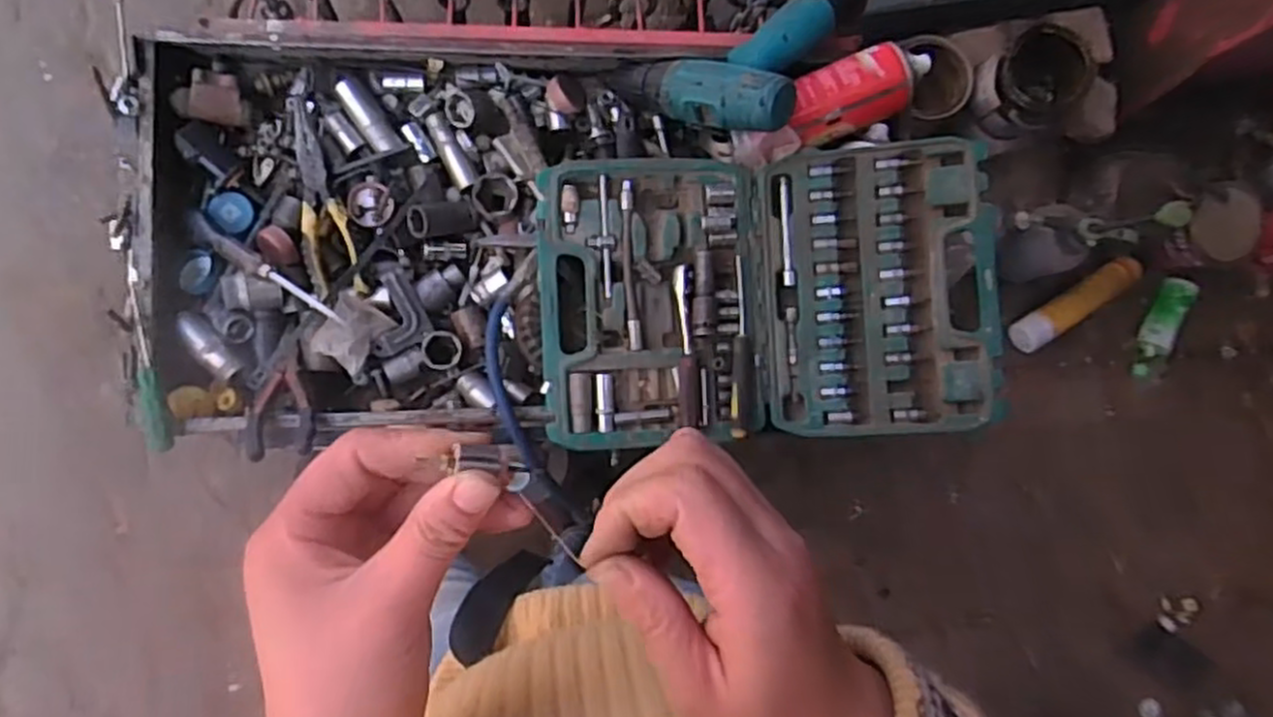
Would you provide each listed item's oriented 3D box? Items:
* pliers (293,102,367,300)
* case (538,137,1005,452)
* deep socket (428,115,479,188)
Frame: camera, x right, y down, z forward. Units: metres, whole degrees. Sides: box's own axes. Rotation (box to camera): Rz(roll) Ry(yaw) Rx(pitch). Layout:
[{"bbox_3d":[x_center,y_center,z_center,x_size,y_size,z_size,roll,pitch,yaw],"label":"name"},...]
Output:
[{"bbox_3d":[-0.290,-0.145,0.696,0.043,0.020,0.185,-16,88,-8],"label":"pliers"},{"bbox_3d":[0.106,-0.058,0.659,0.373,0.092,0.253,-3,86,-8],"label":"case"},{"bbox_3d":[-0.172,-0.193,0.716,0.022,0.016,0.079,-29,90,-9],"label":"deep socket"}]

